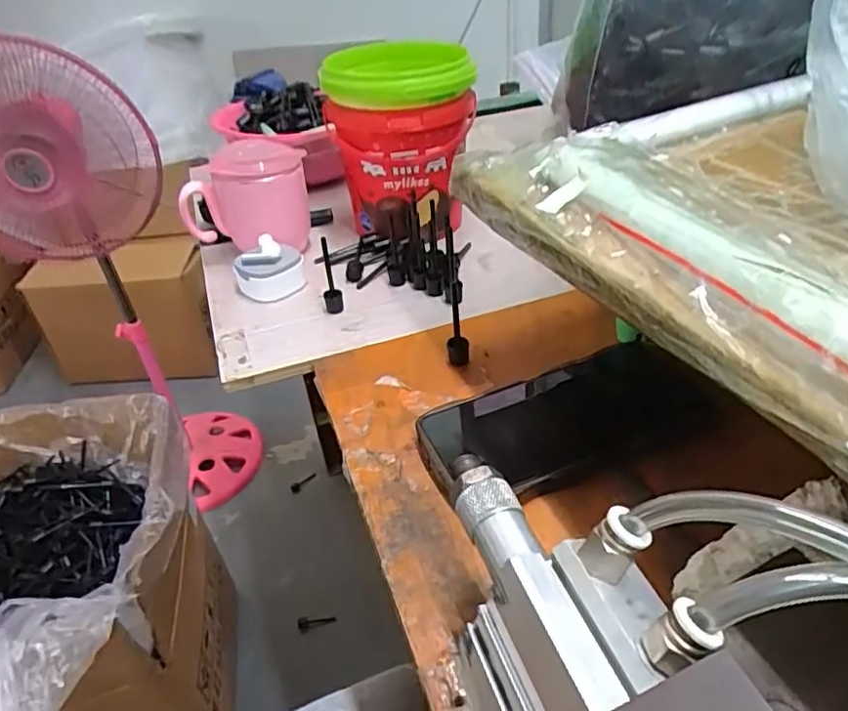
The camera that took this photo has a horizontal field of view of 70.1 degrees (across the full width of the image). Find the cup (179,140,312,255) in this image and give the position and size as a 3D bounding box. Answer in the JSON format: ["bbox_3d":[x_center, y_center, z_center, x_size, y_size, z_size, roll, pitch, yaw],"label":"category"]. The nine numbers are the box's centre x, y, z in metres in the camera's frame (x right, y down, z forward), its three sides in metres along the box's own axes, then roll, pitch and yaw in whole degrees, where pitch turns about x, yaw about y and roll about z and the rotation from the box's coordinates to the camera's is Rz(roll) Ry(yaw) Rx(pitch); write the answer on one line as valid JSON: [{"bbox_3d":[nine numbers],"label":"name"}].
[{"bbox_3d":[-0.159,-0.136,0.551,0.106,0.100,0.077,-27,42,-27],"label":"cup"}]

